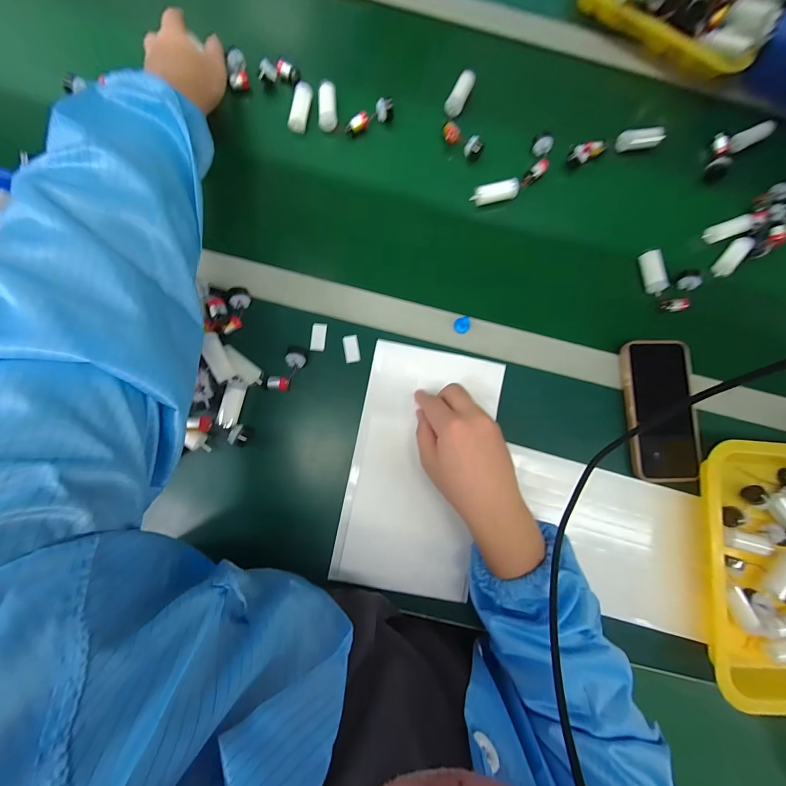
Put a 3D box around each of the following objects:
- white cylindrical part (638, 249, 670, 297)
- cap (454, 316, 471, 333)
[{"bbox_3d":[0.324,-0.149,0.417,0.017,0.022,0.057,-8,83,-4],"label":"white cylindrical part"},{"bbox_3d":[0.081,-0.080,0.393,0.016,0.015,0.017,0,83,-3],"label":"cap"}]

